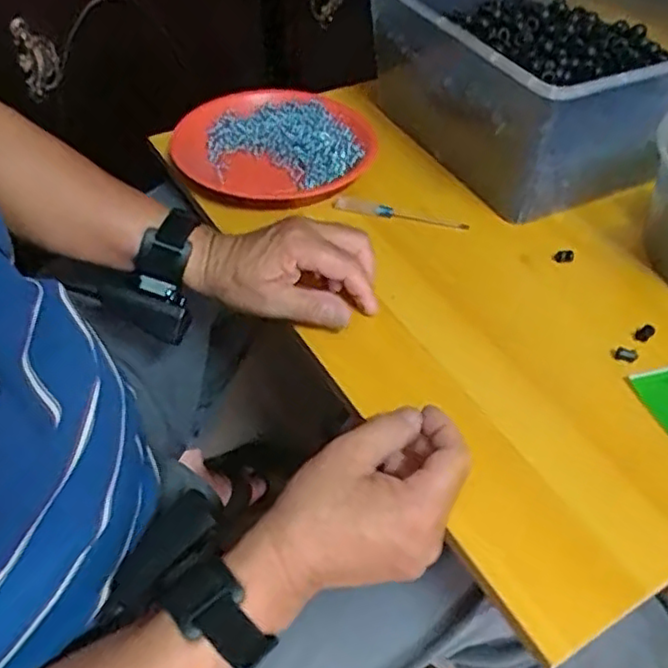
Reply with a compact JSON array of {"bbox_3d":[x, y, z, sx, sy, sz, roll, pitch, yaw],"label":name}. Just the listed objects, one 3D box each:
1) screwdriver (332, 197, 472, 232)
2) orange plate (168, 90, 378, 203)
[{"bbox_3d":[0.063,-0.115,0.632,0.128,0.015,0.016,9,47,6],"label":"screwdriver"},{"bbox_3d":[-0.059,-0.186,0.680,0.205,0.040,0.182,-6,47,-8],"label":"orange plate"}]

